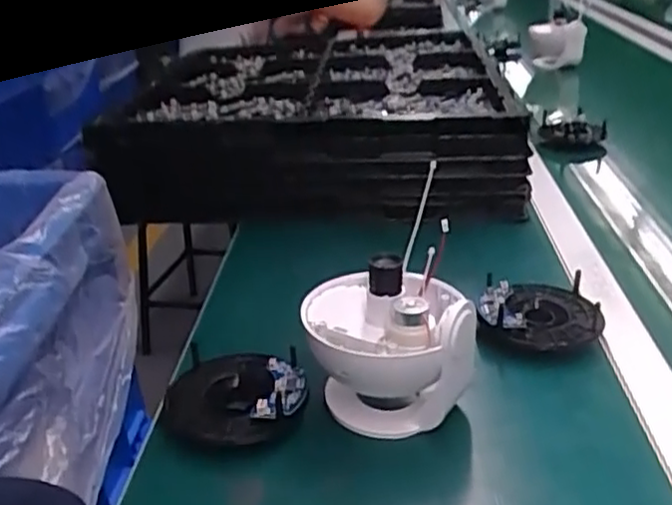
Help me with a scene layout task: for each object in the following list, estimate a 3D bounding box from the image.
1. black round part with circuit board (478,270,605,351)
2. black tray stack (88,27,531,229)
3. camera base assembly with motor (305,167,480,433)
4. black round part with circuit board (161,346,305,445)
[{"bbox_3d":[0.173,0.050,0.597,0.096,0.038,0.090,-3,27,2],"label":"black round part with circuit board"},{"bbox_3d":[-0.034,-0.186,1.011,0.503,0.137,0.502,-4,27,0],"label":"black tray stack"},{"bbox_3d":[0.035,0.061,0.510,0.106,0.115,0.112,-5,27,-3],"label":"camera base assembly with motor"},{"bbox_3d":[-0.072,0.106,0.514,0.098,0.029,0.090,-3,27,2],"label":"black round part with circuit board"}]

